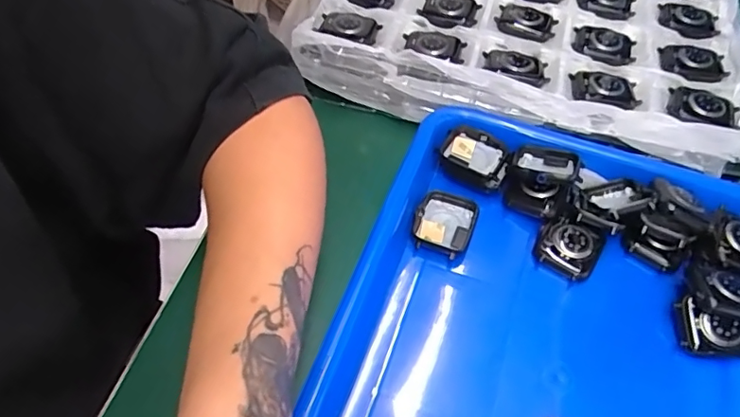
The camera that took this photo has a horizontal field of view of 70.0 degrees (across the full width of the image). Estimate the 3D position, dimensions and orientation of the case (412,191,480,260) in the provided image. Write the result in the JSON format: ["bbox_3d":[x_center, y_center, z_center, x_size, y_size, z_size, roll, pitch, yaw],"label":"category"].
[{"bbox_3d":[0.049,0.011,0.348,0.038,0.013,0.042,21,55,11],"label":"case"}]

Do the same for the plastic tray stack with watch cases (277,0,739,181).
[{"bbox_3d":[0.131,-0.195,0.480,0.379,0.046,0.329,16,54,7],"label":"plastic tray stack with watch cases"}]

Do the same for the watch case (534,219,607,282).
[{"bbox_3d":[0.128,0.024,0.339,0.038,0.016,0.036,28,56,16],"label":"watch case"}]

